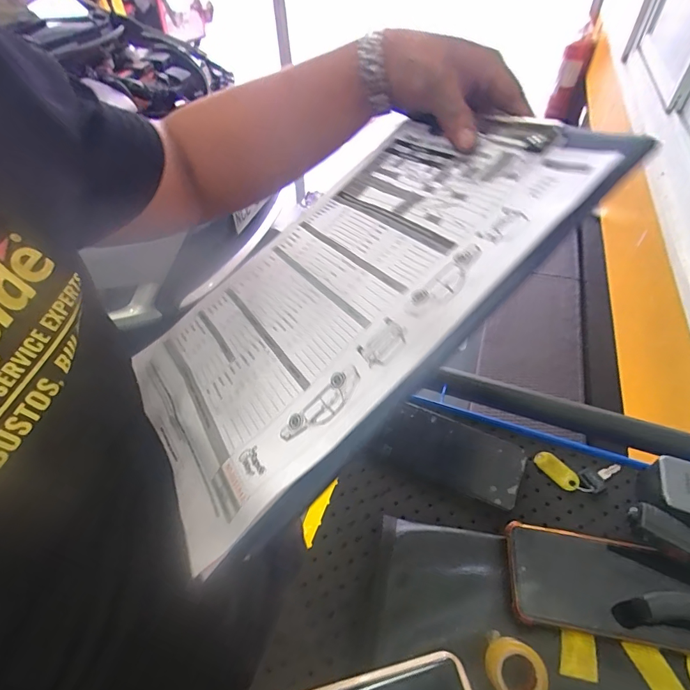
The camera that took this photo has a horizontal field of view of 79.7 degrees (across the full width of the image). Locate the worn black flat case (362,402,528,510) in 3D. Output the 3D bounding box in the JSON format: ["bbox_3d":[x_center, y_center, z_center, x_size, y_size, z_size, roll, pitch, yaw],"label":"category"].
[{"bbox_3d":[0.112,0.117,0.457,0.159,0.010,0.079,20,53,19],"label":"worn black flat case"}]

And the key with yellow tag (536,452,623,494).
[{"bbox_3d":[0.245,0.136,0.435,0.081,0.006,0.037,9,50,10],"label":"key with yellow tag"}]

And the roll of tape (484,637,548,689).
[{"bbox_3d":[0.128,0.248,0.312,0.041,0.027,0.037,26,55,23],"label":"roll of tape"}]

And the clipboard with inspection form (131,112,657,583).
[{"bbox_3d":[-0.009,-0.047,0.314,0.361,0.010,0.224,-44,46,-1],"label":"clipboard with inspection form"}]

